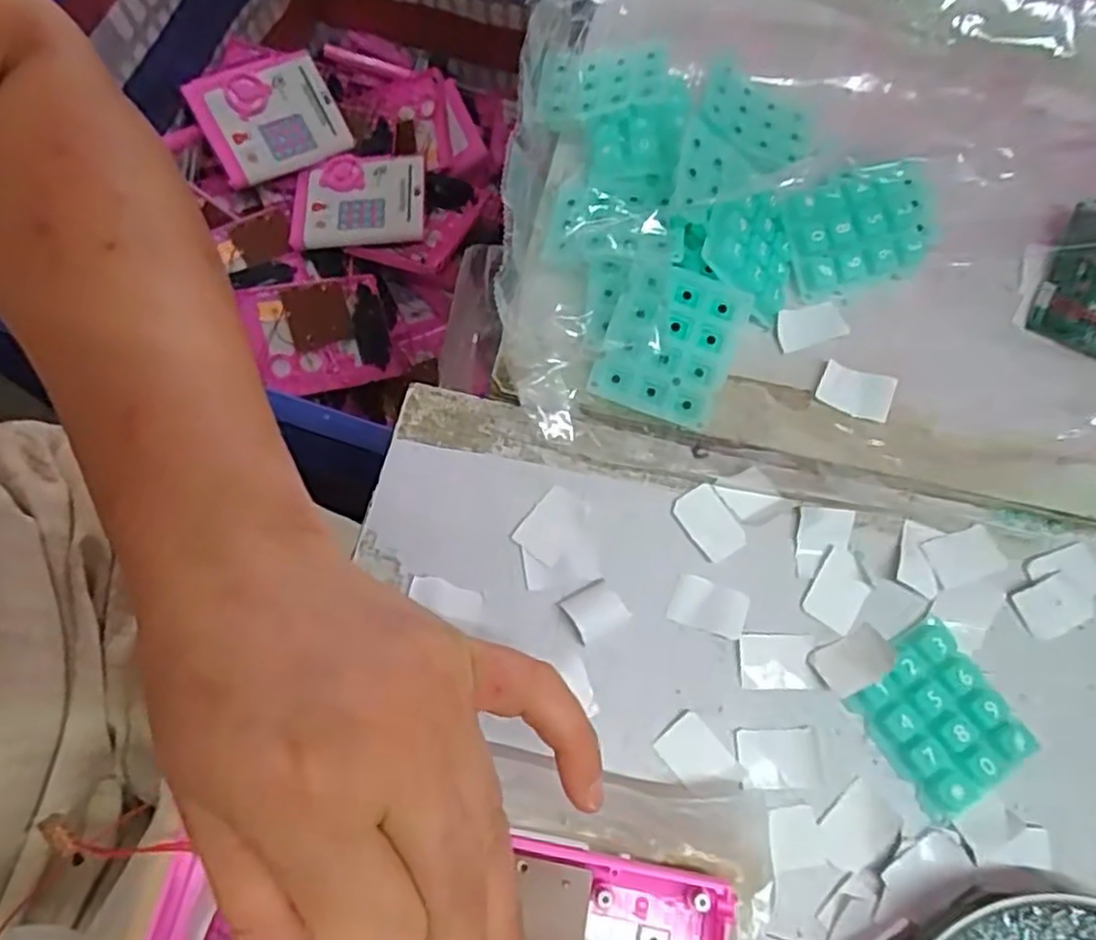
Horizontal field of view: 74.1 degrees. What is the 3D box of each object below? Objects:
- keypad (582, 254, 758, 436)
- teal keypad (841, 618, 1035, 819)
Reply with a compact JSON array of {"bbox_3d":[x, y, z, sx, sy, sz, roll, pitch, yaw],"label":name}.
[{"bbox_3d":[0.049,-0.051,0.292,0.050,0.008,0.059,21,86,5],"label":"keypad"},{"bbox_3d":[0.143,0.091,0.265,0.046,0.007,0.055,-32,74,-12],"label":"teal keypad"}]

